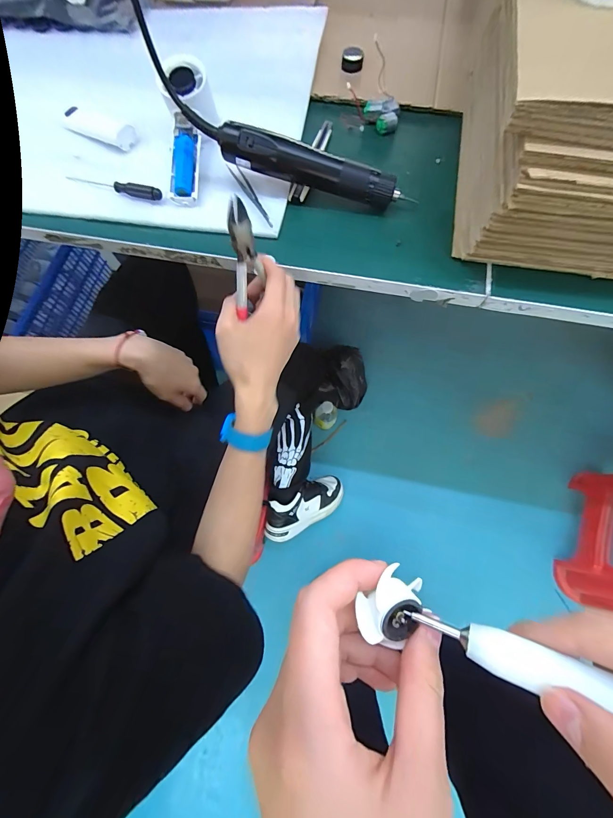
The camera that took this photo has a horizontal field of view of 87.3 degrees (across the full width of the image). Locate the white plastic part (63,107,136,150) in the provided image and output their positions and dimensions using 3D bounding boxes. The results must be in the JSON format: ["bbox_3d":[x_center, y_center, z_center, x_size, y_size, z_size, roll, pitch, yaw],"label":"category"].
[{"bbox_3d":[-0.272,-0.368,0.422,0.105,0.018,0.026,24,75,8],"label":"white plastic part"}]

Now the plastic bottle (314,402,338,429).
[{"bbox_3d":[0.062,0.018,0.966,0.058,0.124,0.063,6,73,3],"label":"plastic bottle"}]

